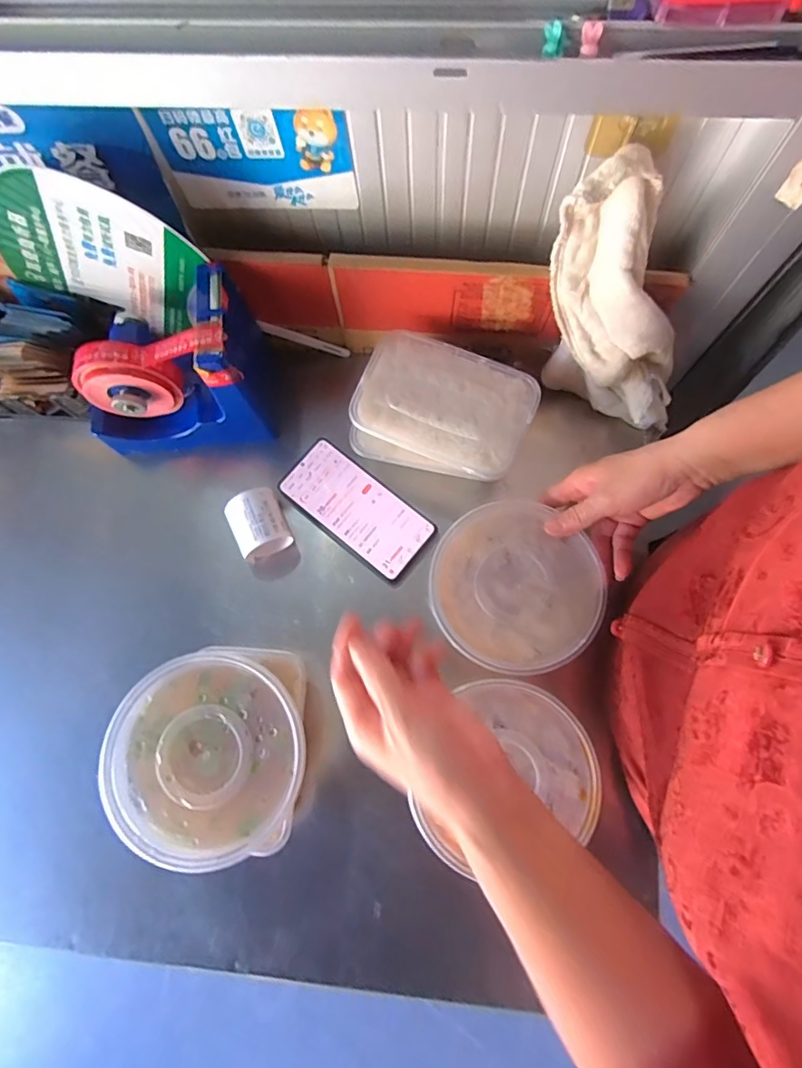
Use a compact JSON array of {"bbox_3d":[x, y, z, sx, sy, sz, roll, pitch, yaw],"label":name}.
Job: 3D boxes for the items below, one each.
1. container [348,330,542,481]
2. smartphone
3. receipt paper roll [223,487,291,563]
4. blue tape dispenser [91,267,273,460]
[{"bbox_3d":[0.039,-0.115,0.486,0.156,0.045,0.109,20,77,7],"label":"container"},{"bbox_3d":[-0.045,-0.027,0.514,0.154,0.008,0.074,39,80,11],"label":"smartphone"},{"bbox_3d":[-0.138,-0.010,0.500,0.051,0.042,0.056,-22,76,-4],"label":"receipt paper roll"},{"bbox_3d":[-0.220,-0.150,0.498,0.171,0.156,0.098,-8,75,0],"label":"blue tape dispenser"}]

